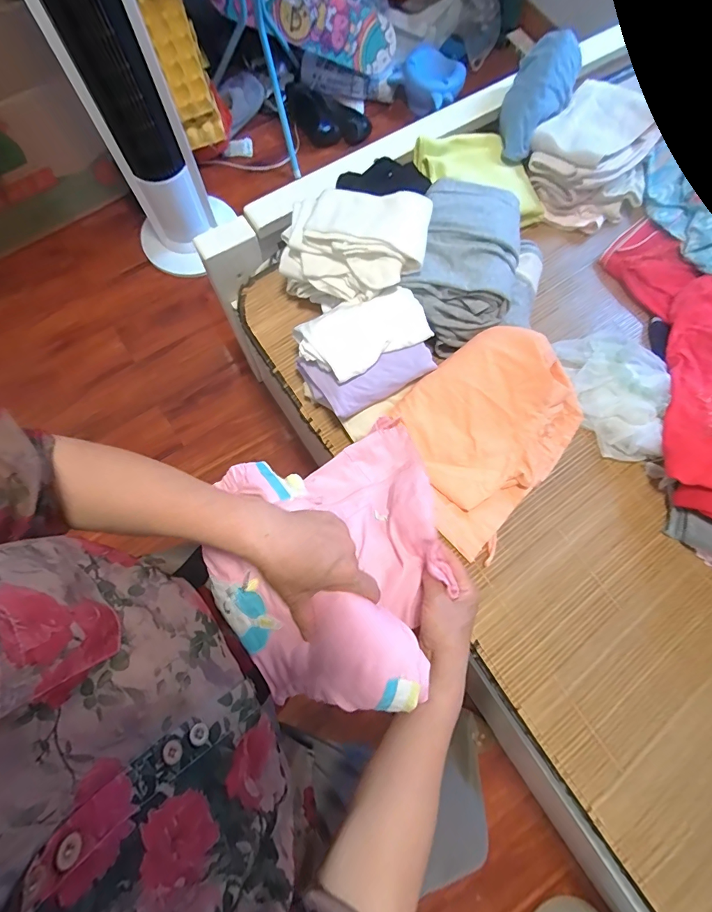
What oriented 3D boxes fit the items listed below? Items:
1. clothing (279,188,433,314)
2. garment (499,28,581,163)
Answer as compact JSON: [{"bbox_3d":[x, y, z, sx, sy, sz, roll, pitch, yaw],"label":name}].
[{"bbox_3d":[-0.006,-0.317,0.623,0.207,0.124,0.128,17,75,3],"label":"clothing"},{"bbox_3d":[0.321,-0.634,0.716,0.107,0.112,0.173,24,76,5],"label":"garment"}]

